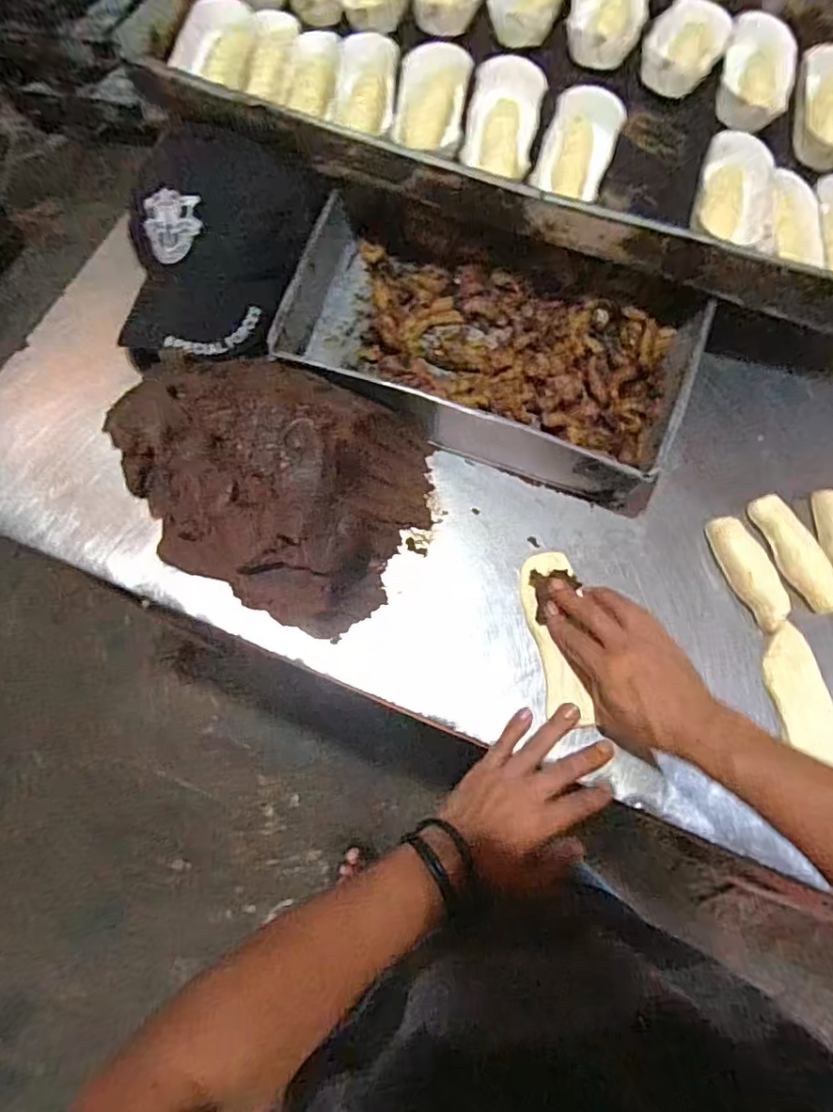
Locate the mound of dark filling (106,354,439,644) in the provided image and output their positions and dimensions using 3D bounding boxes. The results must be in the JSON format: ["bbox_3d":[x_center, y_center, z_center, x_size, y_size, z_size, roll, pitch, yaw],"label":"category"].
[{"bbox_3d":[-0.117,-0.073,0.465,0.247,0.128,0.207,20,72,4],"label":"mound of dark filling"}]

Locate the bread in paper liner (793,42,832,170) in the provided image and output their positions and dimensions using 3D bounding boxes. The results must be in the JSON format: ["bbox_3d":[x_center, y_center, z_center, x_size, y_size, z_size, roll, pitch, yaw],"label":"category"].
[{"bbox_3d":[0.438,-0.470,0.603,0.072,0.031,0.154,12,72,1],"label":"bread in paper liner"}]

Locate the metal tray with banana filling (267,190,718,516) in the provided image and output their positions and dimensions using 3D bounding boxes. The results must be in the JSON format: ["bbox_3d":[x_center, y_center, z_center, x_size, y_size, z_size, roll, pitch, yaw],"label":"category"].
[{"bbox_3d":[0.072,-0.214,0.548,0.375,0.061,0.234,21,72,4],"label":"metal tray with banana filling"}]

